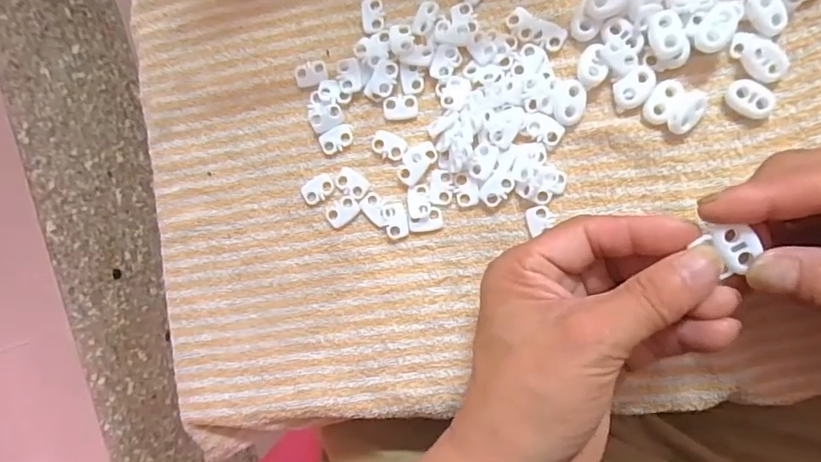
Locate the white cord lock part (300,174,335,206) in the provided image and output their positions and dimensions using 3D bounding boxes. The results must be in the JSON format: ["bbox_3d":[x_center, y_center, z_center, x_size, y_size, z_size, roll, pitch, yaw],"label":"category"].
[{"bbox_3d":[-0.051,-0.023,0.289,0.019,0.004,0.013,-35,85,8],"label":"white cord lock part"}]

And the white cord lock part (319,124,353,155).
[{"bbox_3d":[-0.040,-0.050,0.288,0.019,0.004,0.012,-27,86,9],"label":"white cord lock part"}]

